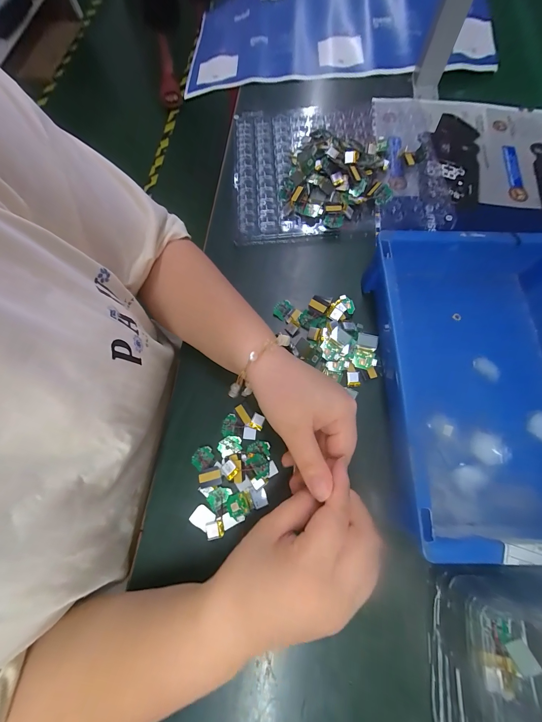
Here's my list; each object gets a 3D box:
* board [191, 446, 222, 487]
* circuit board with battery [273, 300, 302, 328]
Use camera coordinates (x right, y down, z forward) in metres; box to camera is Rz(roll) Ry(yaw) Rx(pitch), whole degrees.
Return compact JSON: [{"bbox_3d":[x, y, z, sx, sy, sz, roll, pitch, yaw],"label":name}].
[{"bbox_3d":[-0.068,0.111,0.295,0.023,0.010,0.040,-24,73,-7],"label":"board"},{"bbox_3d":[0.023,-0.059,0.349,0.038,0.013,0.025,34,75,11],"label":"circuit board with battery"}]

